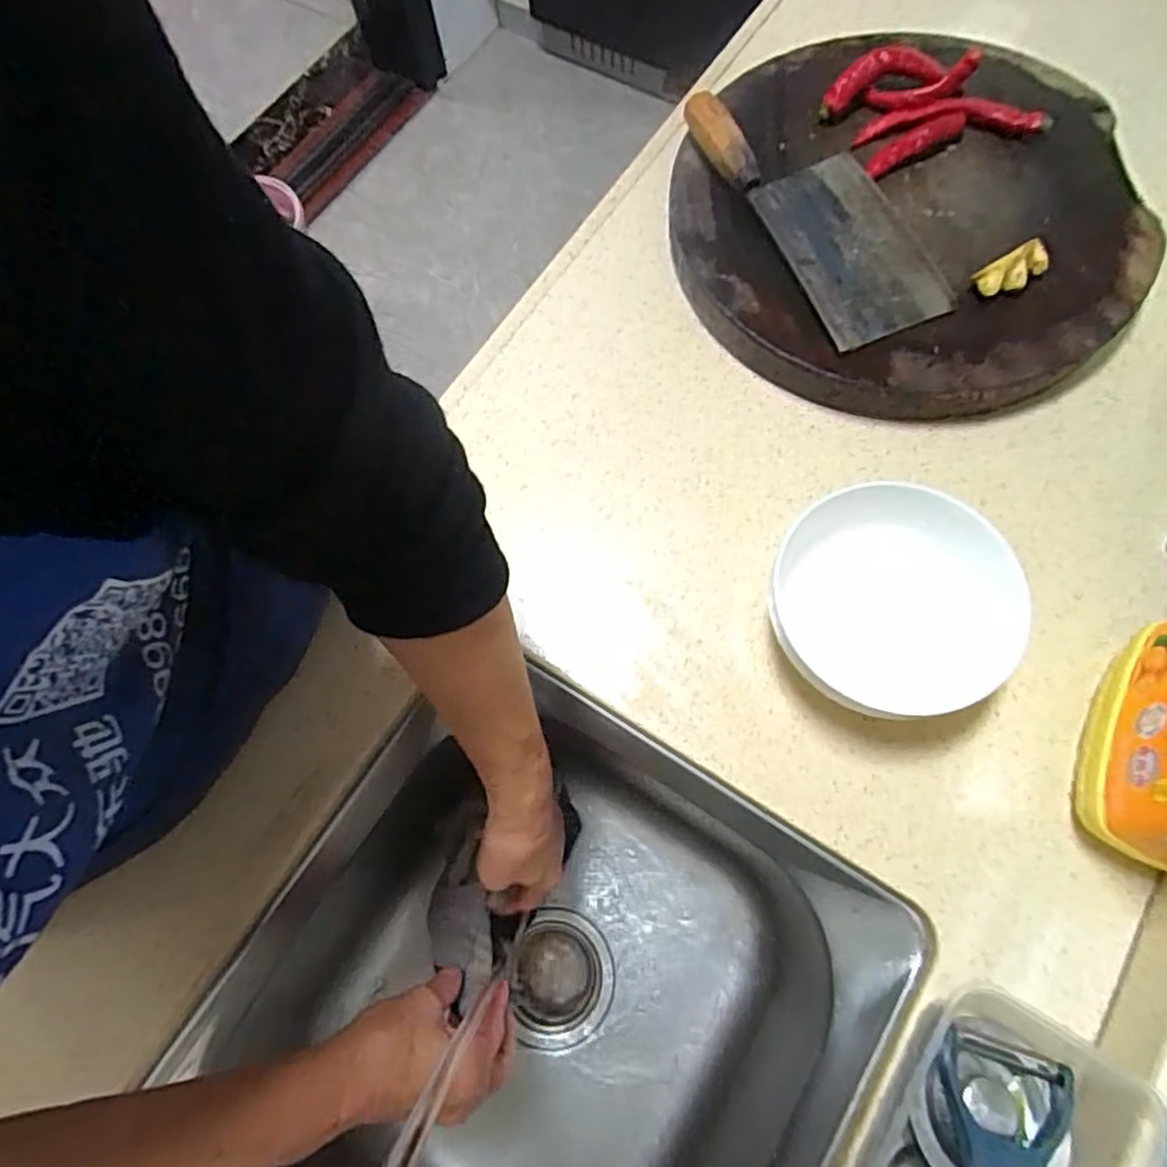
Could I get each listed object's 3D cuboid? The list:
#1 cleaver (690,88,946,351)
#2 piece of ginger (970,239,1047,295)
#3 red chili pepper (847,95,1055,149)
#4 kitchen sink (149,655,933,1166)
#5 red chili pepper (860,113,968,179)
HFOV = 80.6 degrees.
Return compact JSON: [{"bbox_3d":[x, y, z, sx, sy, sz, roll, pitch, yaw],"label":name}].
[{"bbox_3d":[0.185,-0.300,0.537,0.101,0.034,0.247,-27,72,-7],"label":"cleaver"},{"bbox_3d":[0.317,-0.230,0.506,0.056,0.017,0.023,-28,72,-7],"label":"piece of ginger"},{"bbox_3d":[0.302,-0.379,0.561,0.152,0.021,0.029,-2,71,2],"label":"red chili pepper"},{"bbox_3d":[-0.103,0.438,0.492,0.366,0.241,0.694,31,75,12],"label":"kitchen sink"},{"bbox_3d":[0.265,-0.355,0.555,0.092,0.014,0.019,-30,72,-7],"label":"red chili pepper"}]

